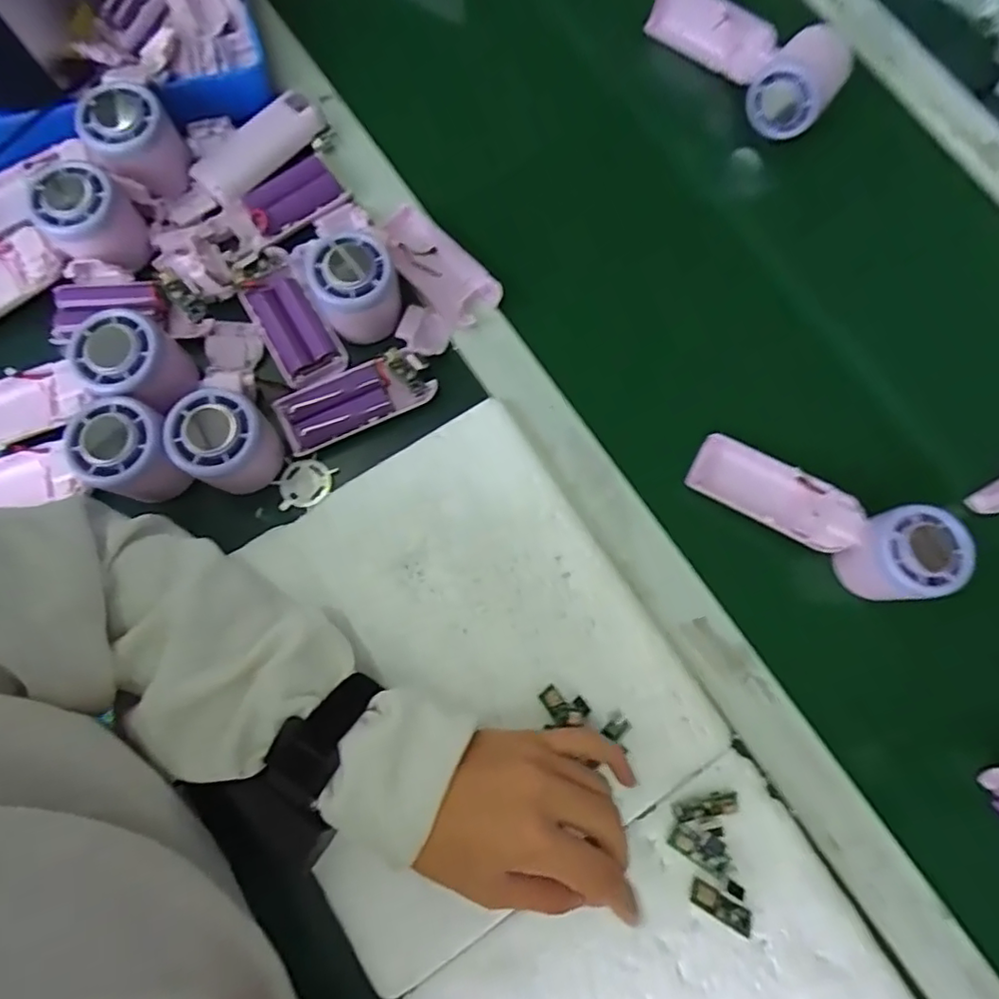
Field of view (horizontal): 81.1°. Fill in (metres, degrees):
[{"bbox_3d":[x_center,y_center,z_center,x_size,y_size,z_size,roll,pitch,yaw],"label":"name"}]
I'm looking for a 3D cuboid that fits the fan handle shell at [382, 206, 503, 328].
[{"bbox_3d":[-0.046,-0.172,0.422,0.046,0.028,0.100,-43,85,-11],"label":"fan handle shell"}]

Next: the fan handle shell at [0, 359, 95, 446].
[{"bbox_3d":[-0.315,-0.058,0.380,0.113,0.027,0.043,-16,78,-3],"label":"fan handle shell"}]

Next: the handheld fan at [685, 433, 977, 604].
[{"bbox_3d":[0.213,0.011,0.391,0.168,0.042,0.054,30,79,20],"label":"handheld fan"}]

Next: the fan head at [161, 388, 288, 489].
[{"bbox_3d":[-0.172,-0.036,0.371,0.053,0.053,0.054,1,79,-5],"label":"fan head"}]

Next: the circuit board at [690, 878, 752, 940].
[{"bbox_3d":[0.129,0.238,0.339,0.038,0.007,0.014,30,78,2],"label":"circuit board"}]

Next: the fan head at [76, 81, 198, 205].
[{"bbox_3d":[-0.253,-0.248,0.409,0.056,0.045,0.067,-33,80,-8],"label":"fan head"}]

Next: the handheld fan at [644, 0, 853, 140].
[{"bbox_3d":[0.199,-0.368,0.479,0.164,0.074,0.065,41,78,4],"label":"handheld fan"}]

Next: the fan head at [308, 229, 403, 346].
[{"bbox_3d":[-0.097,-0.143,0.395,0.056,0.049,0.054,-23,79,-6],"label":"fan head"}]

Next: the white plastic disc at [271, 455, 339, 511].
[{"bbox_3d":[-0.132,-0.012,0.398,0.038,0.005,0.033,-11,80,-7],"label":"white plastic disc"}]

